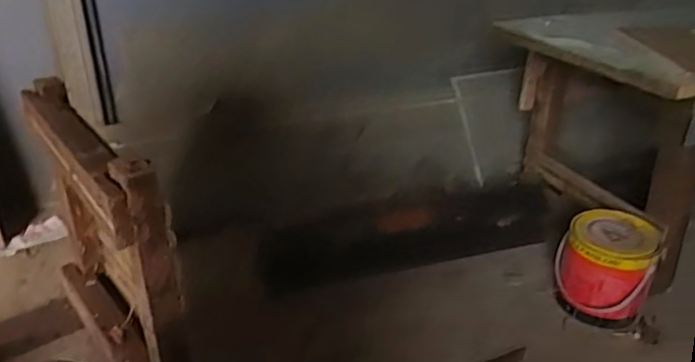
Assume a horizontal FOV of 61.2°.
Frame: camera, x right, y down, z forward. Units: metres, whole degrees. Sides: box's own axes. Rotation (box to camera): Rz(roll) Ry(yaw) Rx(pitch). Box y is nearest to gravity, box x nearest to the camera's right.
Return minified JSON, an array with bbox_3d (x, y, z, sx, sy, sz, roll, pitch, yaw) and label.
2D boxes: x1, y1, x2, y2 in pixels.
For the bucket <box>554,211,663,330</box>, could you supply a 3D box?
[{"bbox_3d":[0.475,0.162,1.094,0.162,0.162,0.160,17,32,27],"label":"bucket"}]

